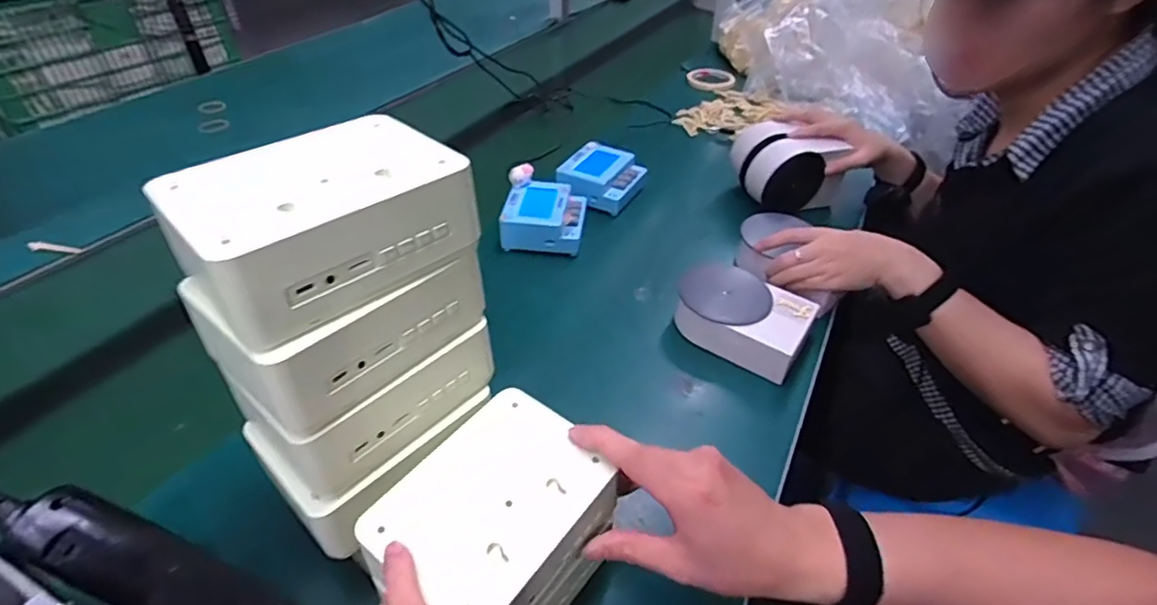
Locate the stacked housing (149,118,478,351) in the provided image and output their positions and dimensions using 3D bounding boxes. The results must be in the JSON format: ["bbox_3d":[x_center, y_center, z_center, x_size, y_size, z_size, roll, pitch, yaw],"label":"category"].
[{"bbox_3d":[-0.139,-0.048,0.311,0.095,0.054,0.140,33,50,32],"label":"stacked housing"}]

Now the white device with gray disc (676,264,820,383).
[{"bbox_3d":[0.175,0.011,0.613,0.145,0.039,0.100,27,47,27],"label":"white device with gray disc"}]

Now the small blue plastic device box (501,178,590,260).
[{"bbox_3d":[-0.039,-0.108,0.738,0.093,0.054,0.103,5,40,5],"label":"small blue plastic device box"}]

